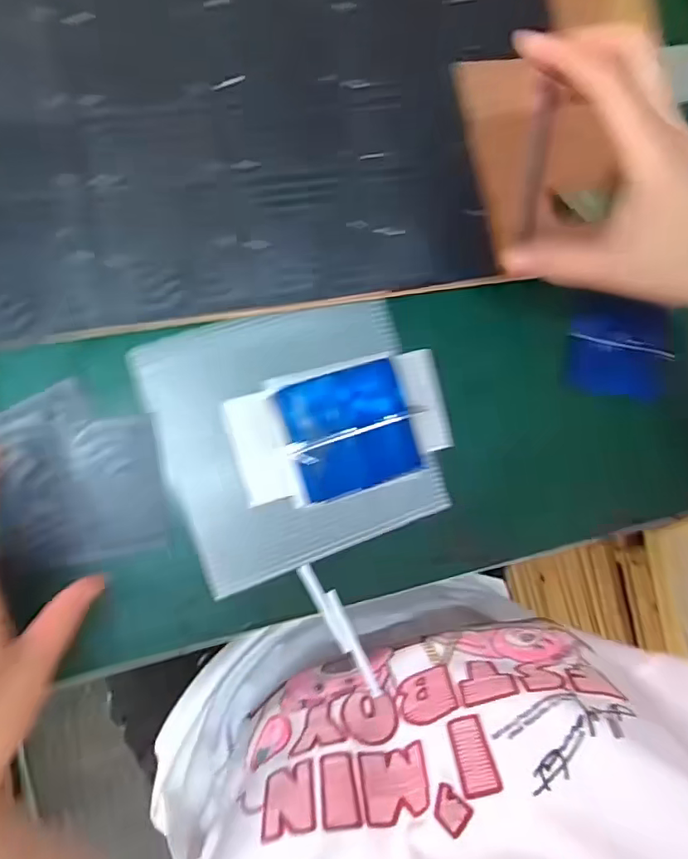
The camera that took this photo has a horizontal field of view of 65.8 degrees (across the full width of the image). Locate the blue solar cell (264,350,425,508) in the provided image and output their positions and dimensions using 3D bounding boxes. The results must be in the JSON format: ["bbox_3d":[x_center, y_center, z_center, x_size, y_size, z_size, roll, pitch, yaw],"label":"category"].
[{"bbox_3d":[0.003,-0.001,0.330,0.081,0.012,0.078,-15,91,-9],"label":"blue solar cell"}]

